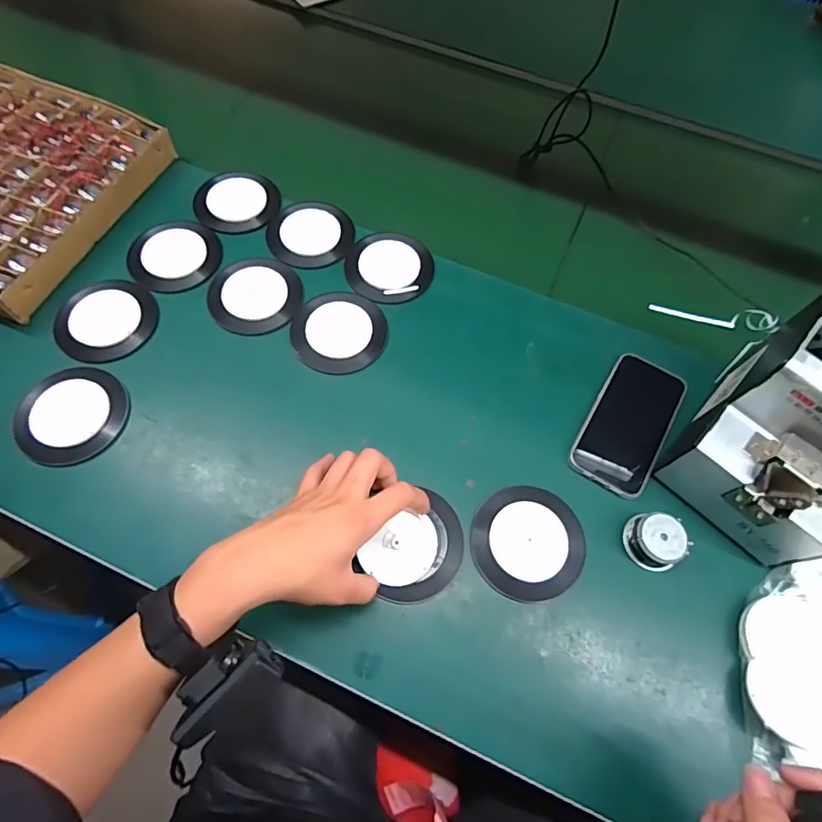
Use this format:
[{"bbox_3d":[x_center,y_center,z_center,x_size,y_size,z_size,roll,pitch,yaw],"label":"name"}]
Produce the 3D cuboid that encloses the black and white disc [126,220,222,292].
[{"bbox_3d":[-0.266,-0.177,0.555,0.097,0.008,0.089,-40,73,-18],"label":"black and white disc"}]

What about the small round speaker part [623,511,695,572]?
[{"bbox_3d":[0.216,0.115,0.437,0.046,0.027,0.046,1,65,-2],"label":"small round speaker part"}]

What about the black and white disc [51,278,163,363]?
[{"bbox_3d":[-0.316,-0.095,0.515,0.088,0.011,0.096,1,65,-2],"label":"black and white disc"}]

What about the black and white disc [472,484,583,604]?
[{"bbox_3d":[0.105,0.116,0.441,0.098,0.010,0.096,1,65,-2],"label":"black and white disc"}]

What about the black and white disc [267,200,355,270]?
[{"bbox_3d":[-0.118,-0.206,0.574,0.096,0.012,0.089,1,65,-2],"label":"black and white disc"}]

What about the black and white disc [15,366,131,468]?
[{"bbox_3d":[-0.323,0.002,0.473,0.093,0.009,0.096,1,65,-2],"label":"black and white disc"}]

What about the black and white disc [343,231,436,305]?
[{"bbox_3d":[-0.026,-0.163,0.561,0.097,0.010,0.091,1,65,-2],"label":"black and white disc"}]

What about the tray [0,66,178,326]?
[{"bbox_3d":[-0.525,-0.293,0.576,0.407,0.053,0.283,24,66,9],"label":"tray"}]

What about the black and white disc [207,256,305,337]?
[{"bbox_3d":[-0.170,-0.128,0.538,0.097,0.007,0.100,1,65,-2],"label":"black and white disc"}]

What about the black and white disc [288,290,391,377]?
[{"bbox_3d":[-0.077,-0.085,0.523,0.098,0.006,0.098,1,65,-2],"label":"black and white disc"}]

